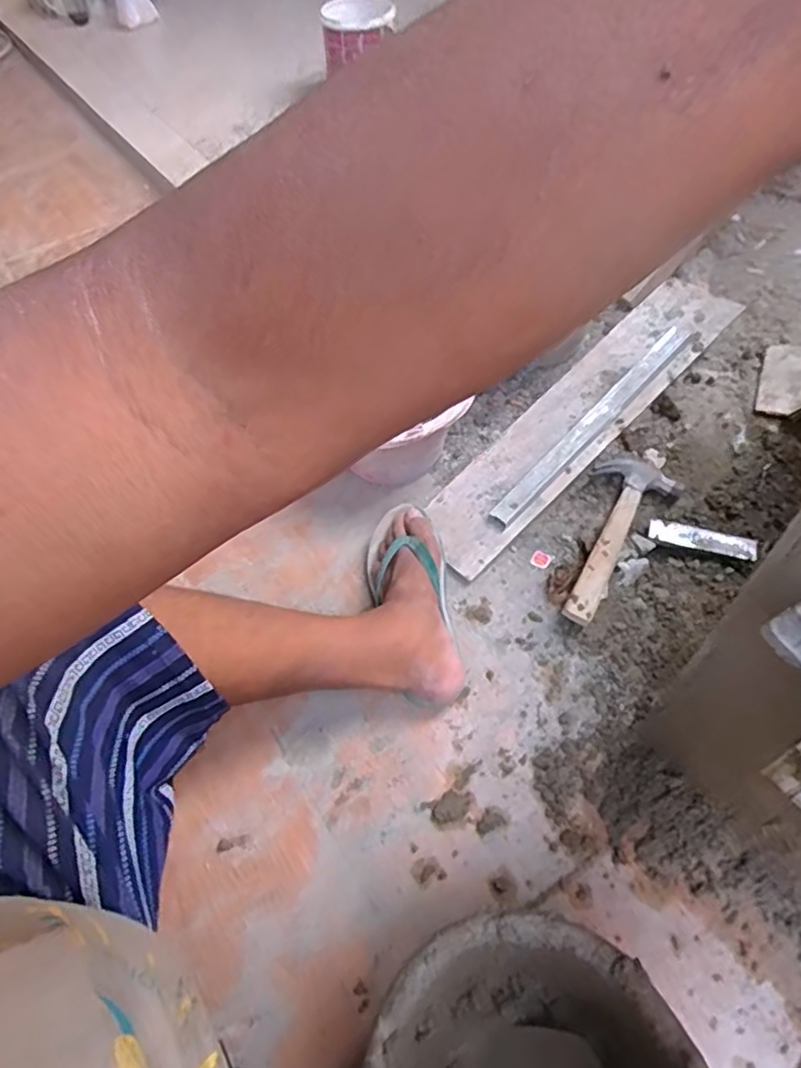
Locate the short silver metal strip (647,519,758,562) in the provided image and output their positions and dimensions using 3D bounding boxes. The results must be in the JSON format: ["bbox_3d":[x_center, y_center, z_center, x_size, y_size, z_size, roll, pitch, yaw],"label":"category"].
[{"bbox_3d":[0.399,0.008,0.848,0.133,0.009,0.034,15,57,14],"label":"short silver metal strip"}]

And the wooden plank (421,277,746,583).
[{"bbox_3d":[0.274,-0.183,0.970,0.611,0.034,0.133,-44,62,-10],"label":"wooden plank"}]

